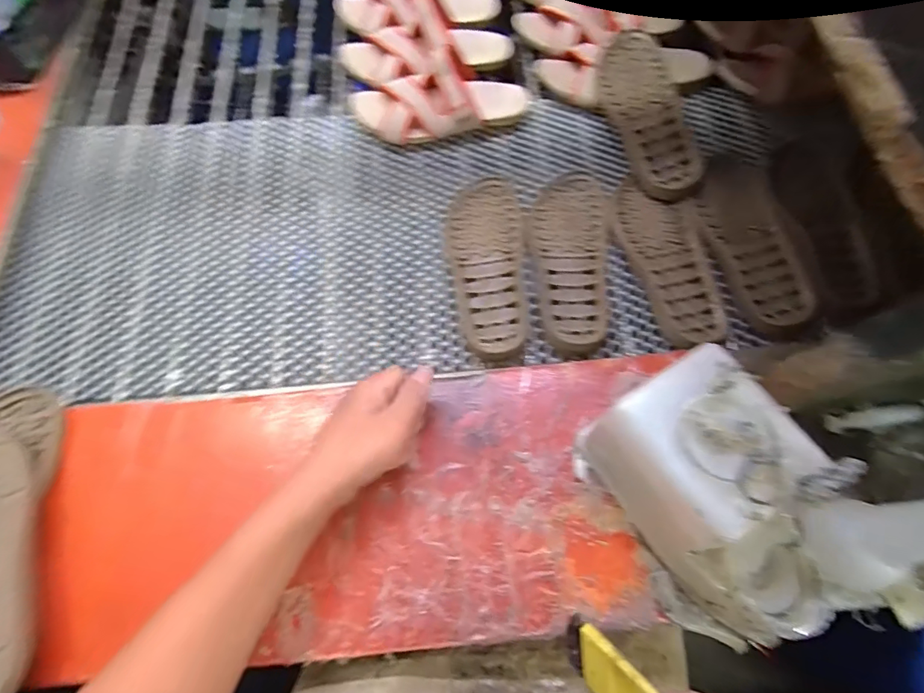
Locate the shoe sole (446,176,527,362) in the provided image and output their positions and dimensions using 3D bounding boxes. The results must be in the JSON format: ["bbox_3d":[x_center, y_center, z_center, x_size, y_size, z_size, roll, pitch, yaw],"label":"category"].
[{"bbox_3d":[0.028,-0.106,0.556,0.087,0.022,0.250,0,69,0],"label":"shoe sole"}]

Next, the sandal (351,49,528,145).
[{"bbox_3d":[-0.028,-0.332,0.616,0.242,0.076,0.091,-8,69,-2],"label":"sandal"}]

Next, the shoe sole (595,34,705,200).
[{"bbox_3d":[0.243,-0.305,0.601,0.084,0.025,0.236,-17,79,12],"label":"shoe sole"}]

